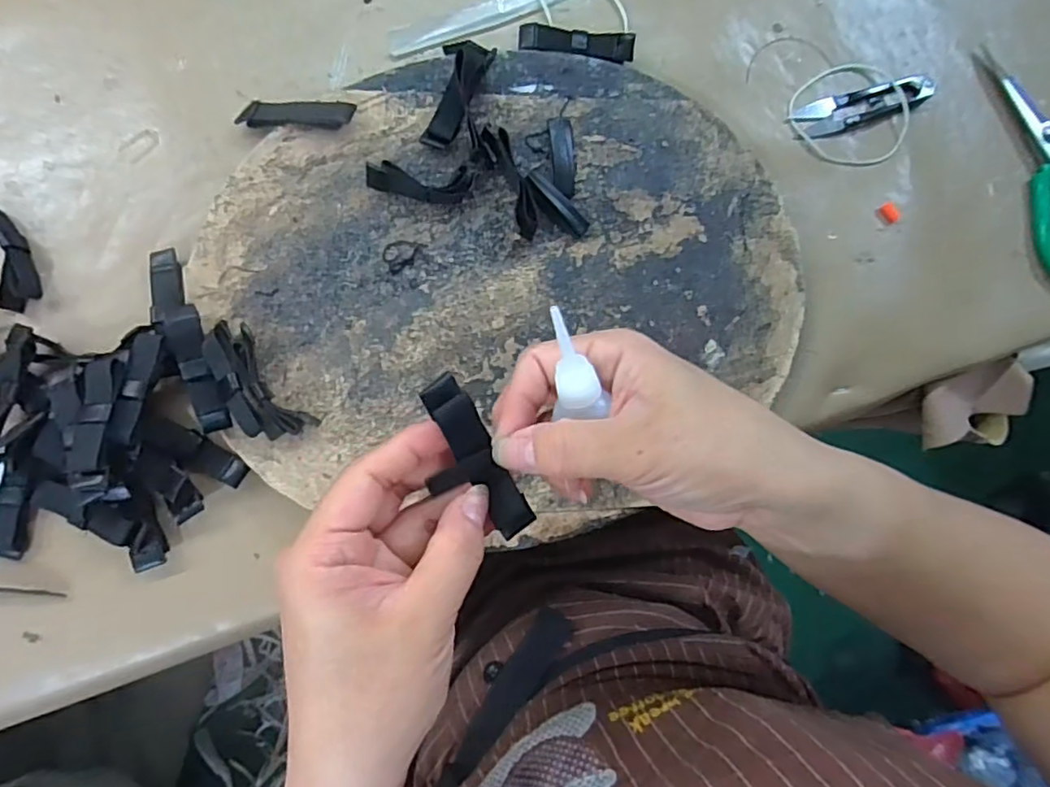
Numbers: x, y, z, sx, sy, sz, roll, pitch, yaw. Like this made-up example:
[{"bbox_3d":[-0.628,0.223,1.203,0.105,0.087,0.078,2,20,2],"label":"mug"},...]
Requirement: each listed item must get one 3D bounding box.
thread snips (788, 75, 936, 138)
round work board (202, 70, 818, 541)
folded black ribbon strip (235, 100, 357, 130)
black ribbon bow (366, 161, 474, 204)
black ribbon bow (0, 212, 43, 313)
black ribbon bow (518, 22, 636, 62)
[{"bbox_3d":[0.224,-0.191,0.397,0.093,0.010,0.023,-17,90,-7],"label":"thread snips"},{"bbox_3d":[-0.003,-0.057,0.356,0.331,0.020,0.271,-18,90,-7],"label":"round work board"},{"bbox_3d":[-0.132,-0.161,0.348,0.068,0.005,0.016,2,87,7],"label":"folded black ribbon strip"},{"bbox_3d":[-0.060,-0.120,0.343,0.059,0.015,0.016,1,88,-6],"label":"black ribbon bow"},{"bbox_3d":[-0.289,-0.075,0.332,0.022,0.019,0.057,-20,90,-7],"label":"black ribbon bow"},{"bbox_3d":[0.033,-0.221,0.375,0.071,0.012,0.020,2,87,-6],"label":"black ribbon bow"}]

